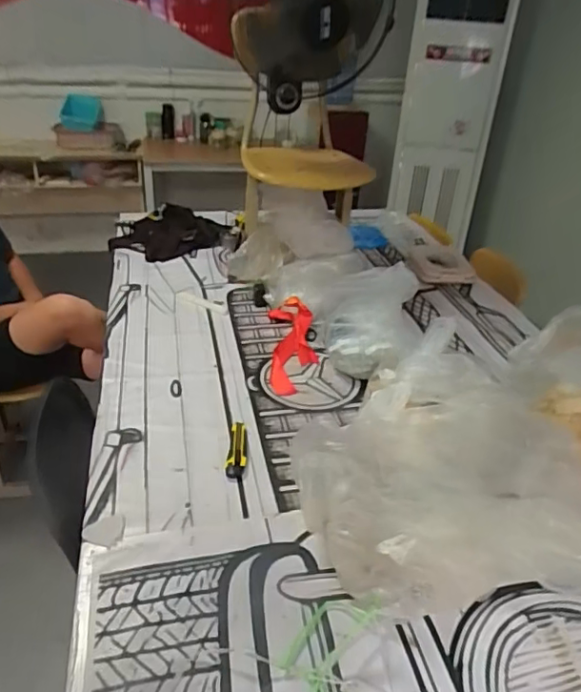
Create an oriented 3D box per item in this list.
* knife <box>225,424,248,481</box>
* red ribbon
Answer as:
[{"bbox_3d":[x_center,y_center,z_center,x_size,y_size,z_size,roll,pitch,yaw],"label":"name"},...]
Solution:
[{"bbox_3d":[-0.100,0.200,1.066,0.037,0.014,0.141,3,32,0],"label":"knife"},{"bbox_3d":[0.007,-0.010,1.364,0.113,0.057,0.348,1,32,-4],"label":"red ribbon"}]

